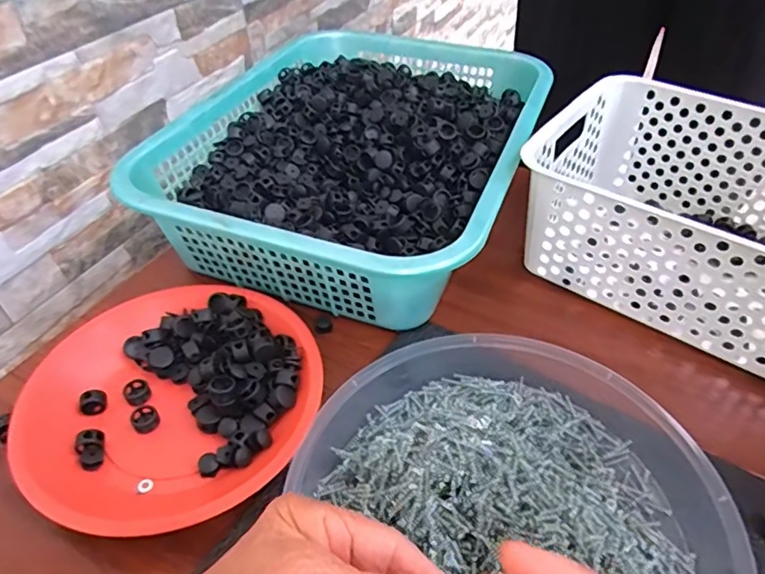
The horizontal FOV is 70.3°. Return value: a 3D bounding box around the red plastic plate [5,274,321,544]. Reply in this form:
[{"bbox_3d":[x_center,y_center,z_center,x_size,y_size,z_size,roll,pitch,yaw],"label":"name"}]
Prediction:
[{"bbox_3d":[-0.141,0.071,0.379,0.184,0.034,0.178,0,44,0],"label":"red plastic plate"}]

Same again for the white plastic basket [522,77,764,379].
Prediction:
[{"bbox_3d":[0.279,-0.050,0.436,0.302,0.103,0.202,30,52,27],"label":"white plastic basket"}]

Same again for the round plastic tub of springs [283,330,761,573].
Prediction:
[{"bbox_3d":[0.076,0.120,0.307,0.221,0.057,0.216,0,44,0],"label":"round plastic tub of springs"}]

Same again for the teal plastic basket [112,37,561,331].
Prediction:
[{"bbox_3d":[-0.017,-0.133,0.528,0.294,0.088,0.383,14,46,15],"label":"teal plastic basket"}]

